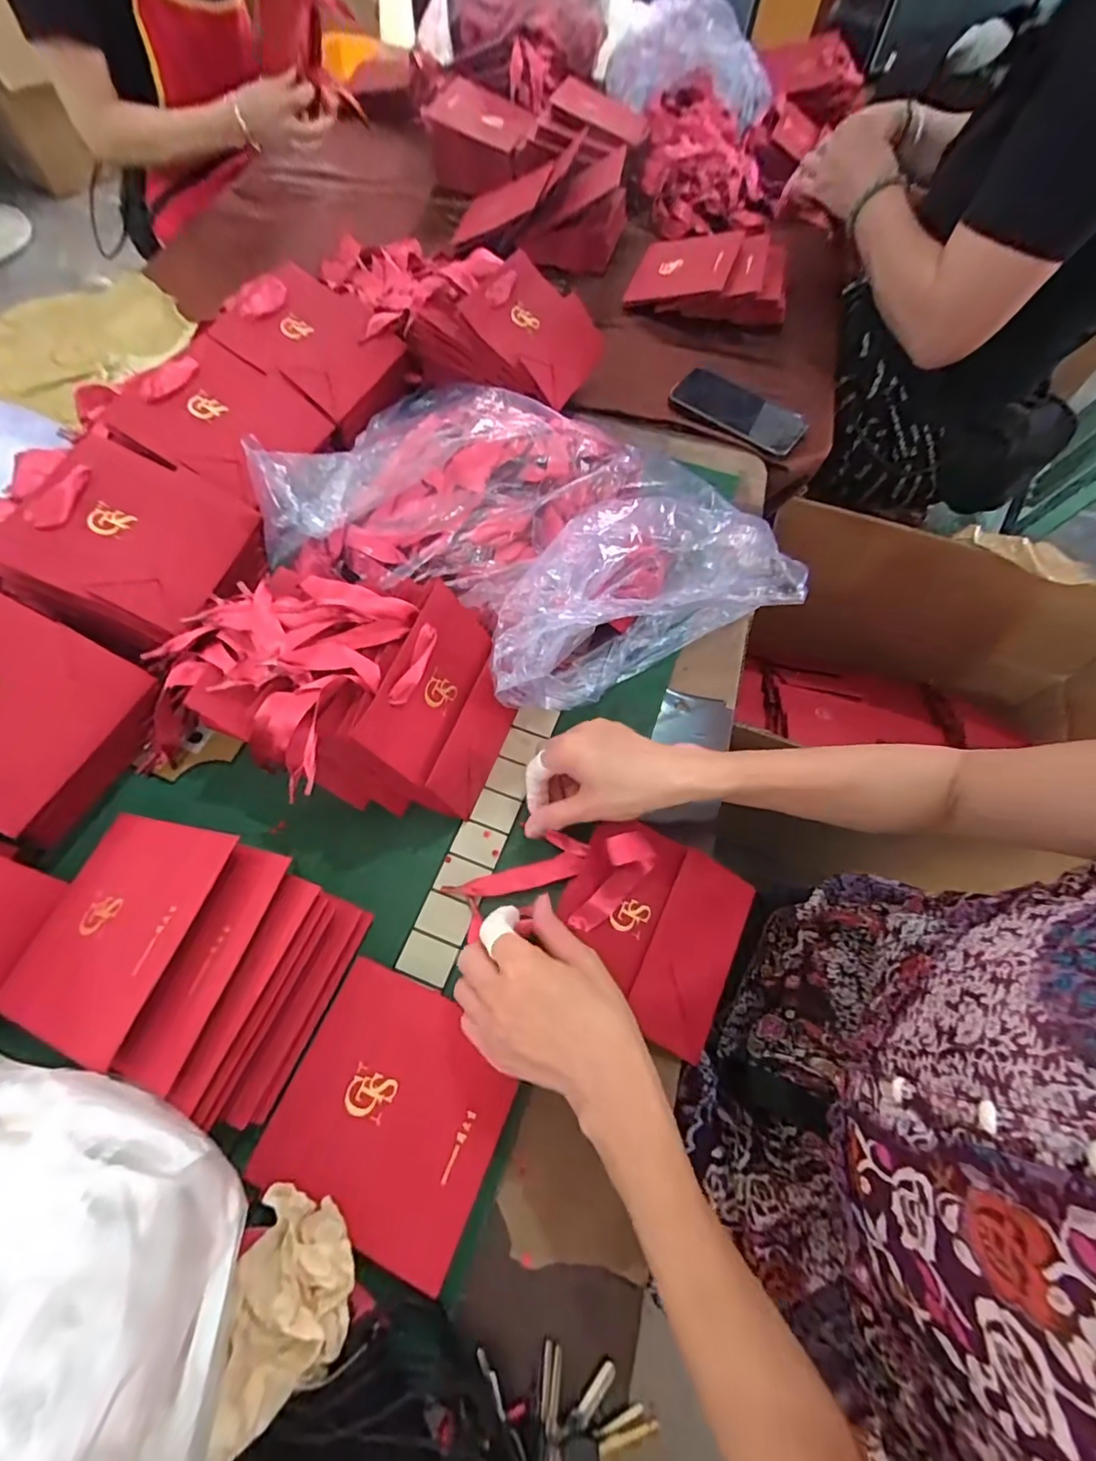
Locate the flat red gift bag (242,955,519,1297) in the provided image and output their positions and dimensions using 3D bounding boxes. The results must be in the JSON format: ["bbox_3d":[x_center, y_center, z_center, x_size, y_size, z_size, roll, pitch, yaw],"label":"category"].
[{"bbox_3d":[-0.099,0.245,0.357,0.137,0.010,0.135,23,65,7],"label":"flat red gift bag"}]

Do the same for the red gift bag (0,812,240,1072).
[{"bbox_3d":[-0.288,0.126,0.362,0.127,0.006,0.137,4,60,23],"label":"red gift bag"}]

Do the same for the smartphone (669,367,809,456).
[{"bbox_3d":[0.235,-0.393,0.674,0.159,0.012,0.078,34,74,5],"label":"smartphone"}]

